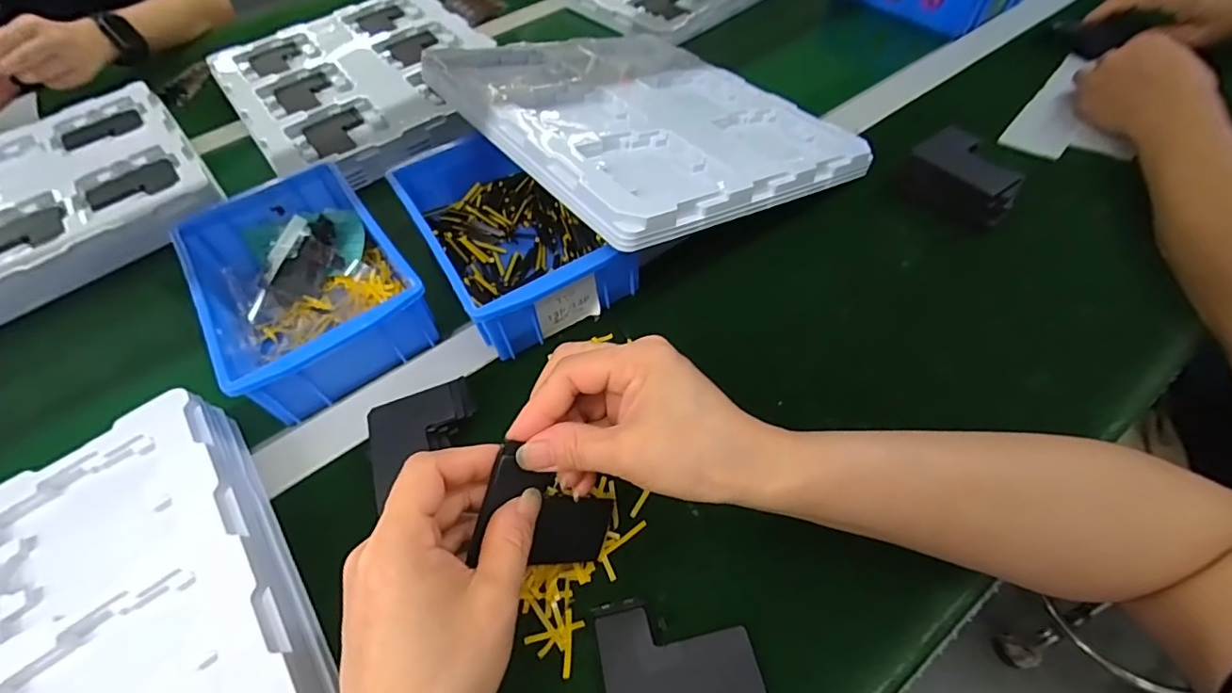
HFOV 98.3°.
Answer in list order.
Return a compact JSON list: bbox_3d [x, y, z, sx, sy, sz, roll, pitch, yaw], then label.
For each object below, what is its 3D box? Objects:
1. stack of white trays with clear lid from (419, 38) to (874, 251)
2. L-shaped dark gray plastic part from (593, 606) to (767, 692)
[{"bbox_3d":[0.020,-0.212,0.494,0.299,0.035,0.328,-25,55,-32],"label":"stack of white trays with clear lid"},{"bbox_3d":[0.031,0.156,0.267,0.075,0.004,0.053,-12,55,-4],"label":"L-shaped dark gray plastic part"}]

